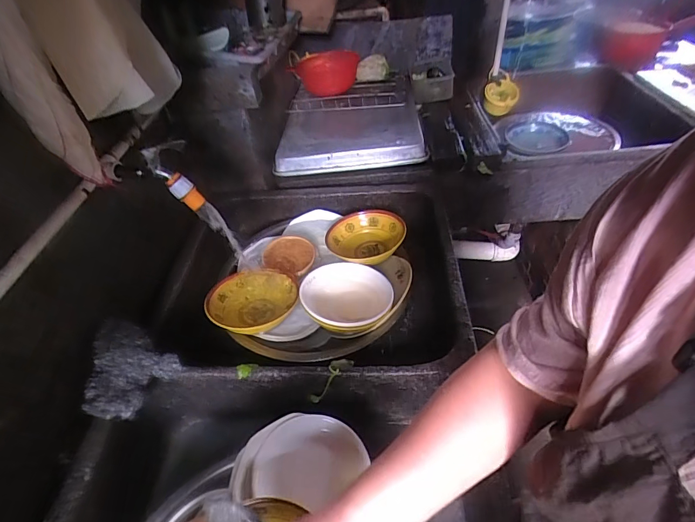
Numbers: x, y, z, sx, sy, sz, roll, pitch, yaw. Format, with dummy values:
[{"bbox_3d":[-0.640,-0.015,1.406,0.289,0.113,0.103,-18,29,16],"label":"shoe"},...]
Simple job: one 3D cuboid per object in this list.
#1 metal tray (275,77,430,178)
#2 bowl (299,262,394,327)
[{"bbox_3d":[0.012,-0.408,1.122,0.371,0.055,0.424,-2,44,5],"label":"metal tray"},{"bbox_3d":[0.003,0.074,0.756,0.174,0.071,0.166,-3,44,3],"label":"bowl"}]

